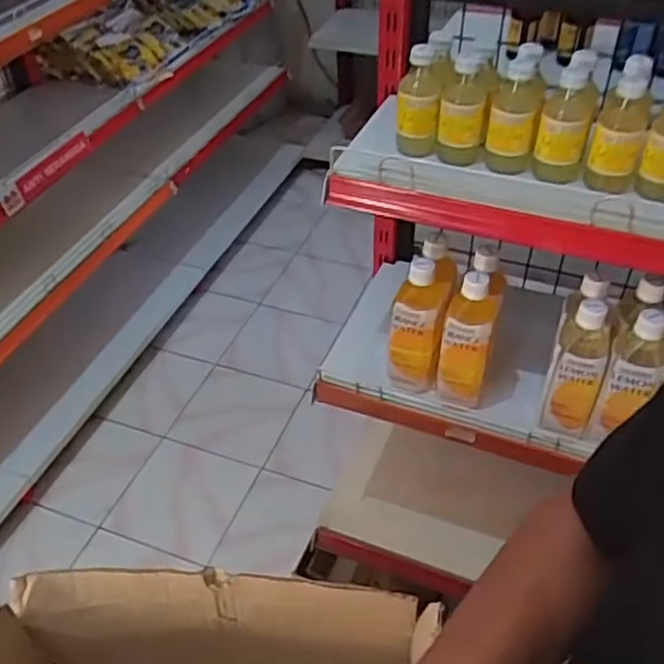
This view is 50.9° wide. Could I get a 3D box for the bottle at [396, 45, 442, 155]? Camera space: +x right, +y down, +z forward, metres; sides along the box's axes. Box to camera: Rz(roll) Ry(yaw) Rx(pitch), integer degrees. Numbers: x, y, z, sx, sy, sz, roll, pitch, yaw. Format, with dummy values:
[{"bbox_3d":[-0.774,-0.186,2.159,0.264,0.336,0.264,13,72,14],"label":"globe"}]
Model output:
[{"bbox_3d":[0.108,-0.271,0.823,0.057,0.128,0.054,6,43,8],"label":"bottle"}]

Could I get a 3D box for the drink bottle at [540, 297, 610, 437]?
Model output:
[{"bbox_3d":[0.298,0.039,0.839,0.057,0.178,0.066,15,45,17],"label":"drink bottle"}]

